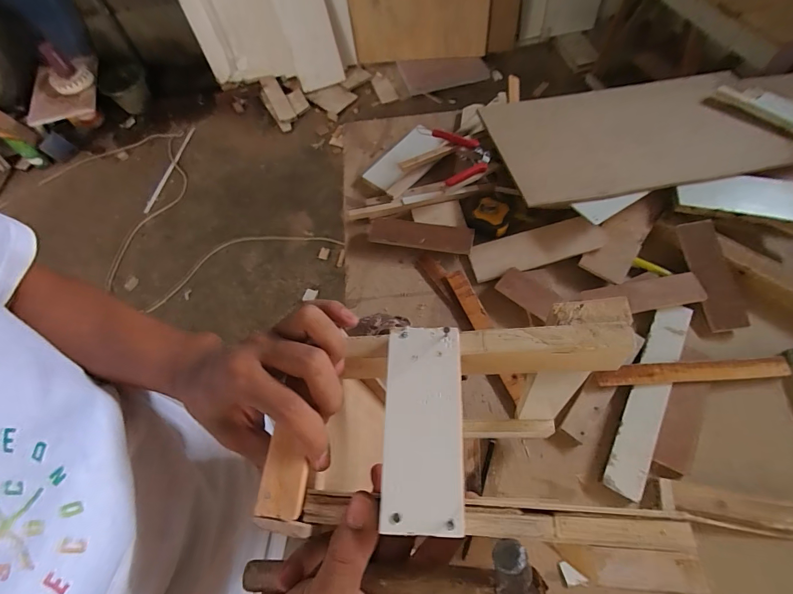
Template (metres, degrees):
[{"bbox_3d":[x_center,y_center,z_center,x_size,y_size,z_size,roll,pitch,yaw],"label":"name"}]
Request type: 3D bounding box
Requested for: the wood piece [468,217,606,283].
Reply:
[{"bbox_3d":[0.260,-0.093,0.685,0.240,0.010,0.079,-14,68,6],"label":"wood piece"}]

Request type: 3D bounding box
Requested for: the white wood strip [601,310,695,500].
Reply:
[{"bbox_3d":[0.400,0.149,0.572,0.054,0.016,0.324,27,69,16],"label":"white wood strip"}]

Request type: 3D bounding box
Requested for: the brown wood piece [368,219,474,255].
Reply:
[{"bbox_3d":[0.046,-0.123,0.716,0.202,0.013,0.055,9,80,10],"label":"brown wood piece"}]

